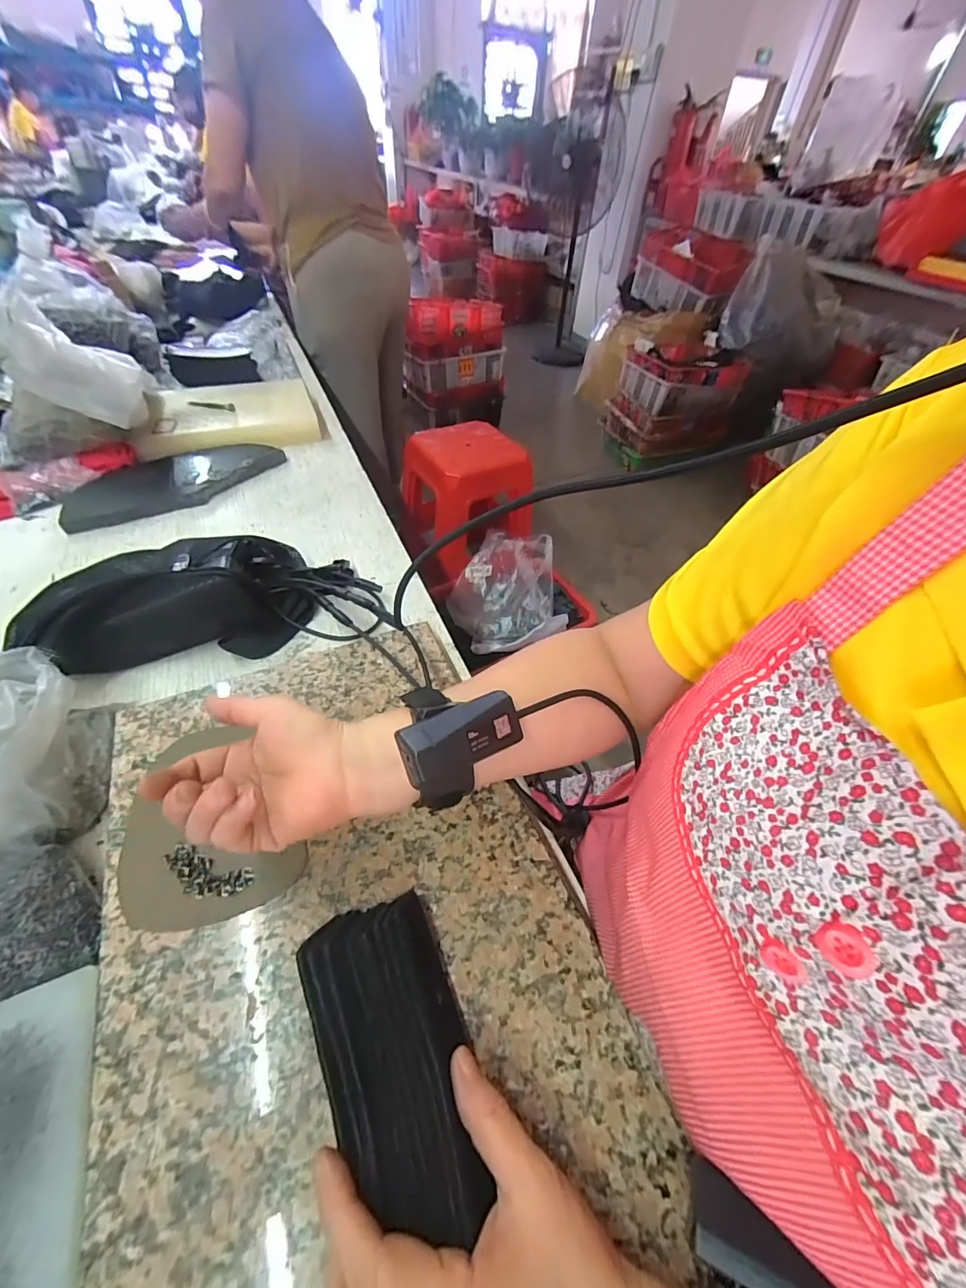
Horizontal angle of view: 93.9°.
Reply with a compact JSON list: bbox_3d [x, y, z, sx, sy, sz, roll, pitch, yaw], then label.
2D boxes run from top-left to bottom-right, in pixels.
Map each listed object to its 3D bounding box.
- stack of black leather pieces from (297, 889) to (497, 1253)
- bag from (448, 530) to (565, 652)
[{"bbox_3d":[-0.049,0.215,0.246,0.071,0.050,0.141,-19,54,-18],"label":"stack of black leather pieces"},{"bbox_3d":[0.058,-0.159,1.288,0.310,0.149,0.336,-6,50,-10],"label":"bag"}]

